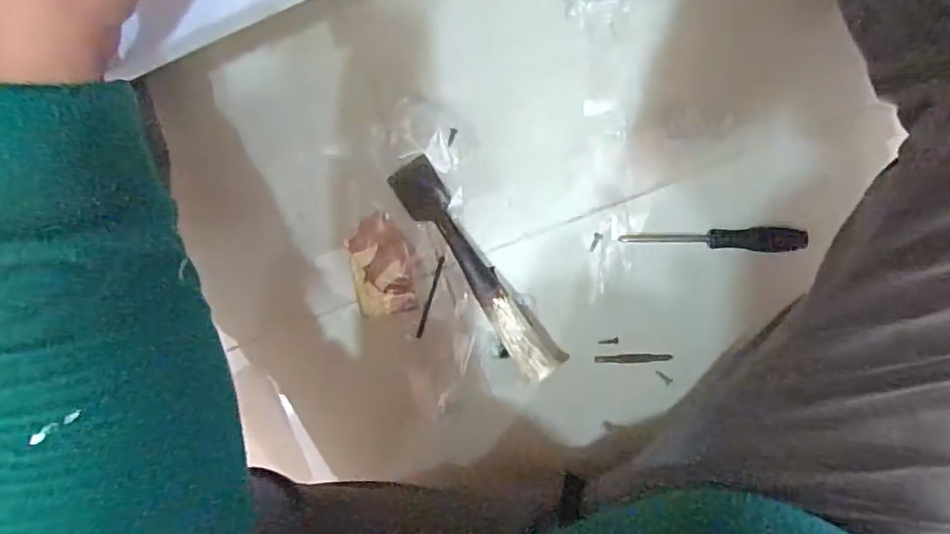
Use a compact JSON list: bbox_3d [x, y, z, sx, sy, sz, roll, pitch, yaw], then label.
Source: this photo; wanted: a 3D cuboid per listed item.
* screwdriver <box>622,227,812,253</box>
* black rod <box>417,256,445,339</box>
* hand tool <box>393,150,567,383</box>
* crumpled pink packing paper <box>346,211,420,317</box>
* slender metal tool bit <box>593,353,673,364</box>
[{"bbox_3d":[0.188,-0.022,0.480,0.137,0.018,0.019,0,98,5],"label":"screwdriver"},{"bbox_3d":[-0.038,0.026,0.517,0.005,0.005,0.073,18,100,2],"label":"black rod"},{"bbox_3d":[0.002,0.003,0.493,0.036,0.034,0.208,-36,94,9],"label":"hand tool"},{"bbox_3d":[-0.078,-0.002,0.514,0.053,0.005,0.083,-10,98,6],"label":"crumpled pink packing paper"},{"bbox_3d":[0.133,0.077,0.508,0.062,0.006,0.009,-3,98,5],"label":"slender metal tool bit"}]

